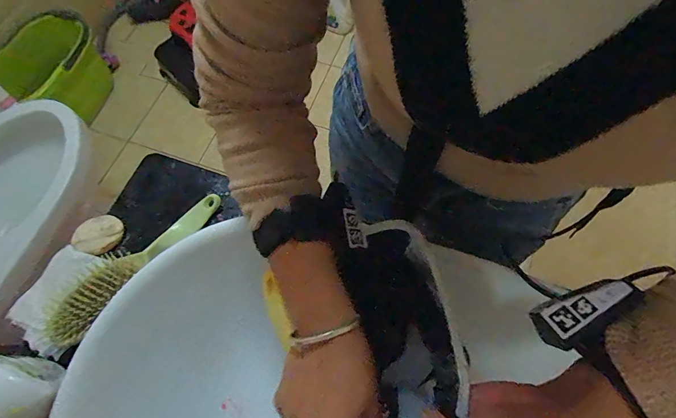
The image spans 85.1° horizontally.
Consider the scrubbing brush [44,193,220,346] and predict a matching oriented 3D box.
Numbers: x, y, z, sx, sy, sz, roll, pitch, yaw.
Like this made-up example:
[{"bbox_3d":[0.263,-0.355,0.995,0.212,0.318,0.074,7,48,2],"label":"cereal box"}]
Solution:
[{"bbox_3d":[-0.234,0.053,0.416,0.058,0.035,0.224,36,74,15],"label":"scrubbing brush"}]

